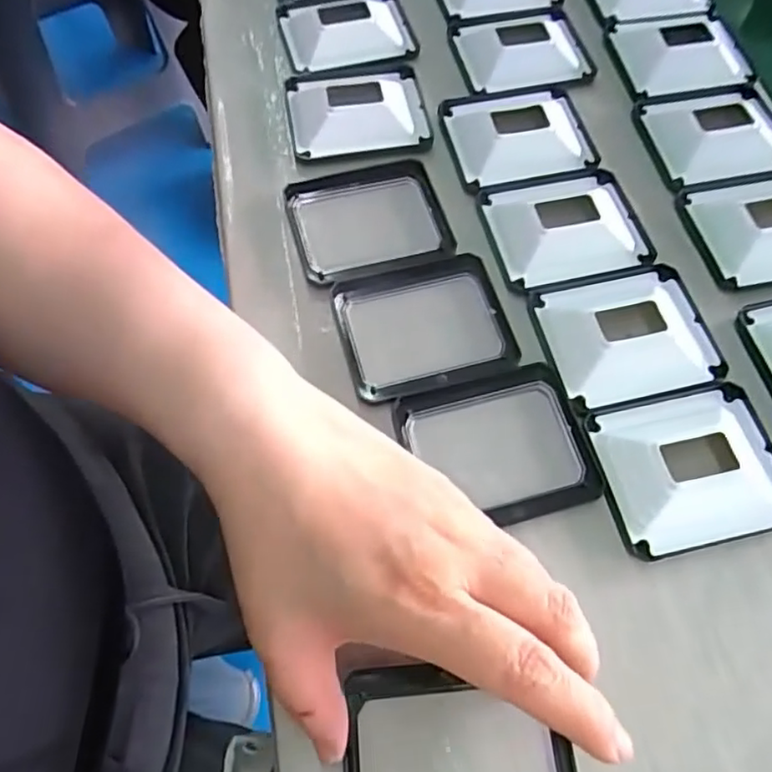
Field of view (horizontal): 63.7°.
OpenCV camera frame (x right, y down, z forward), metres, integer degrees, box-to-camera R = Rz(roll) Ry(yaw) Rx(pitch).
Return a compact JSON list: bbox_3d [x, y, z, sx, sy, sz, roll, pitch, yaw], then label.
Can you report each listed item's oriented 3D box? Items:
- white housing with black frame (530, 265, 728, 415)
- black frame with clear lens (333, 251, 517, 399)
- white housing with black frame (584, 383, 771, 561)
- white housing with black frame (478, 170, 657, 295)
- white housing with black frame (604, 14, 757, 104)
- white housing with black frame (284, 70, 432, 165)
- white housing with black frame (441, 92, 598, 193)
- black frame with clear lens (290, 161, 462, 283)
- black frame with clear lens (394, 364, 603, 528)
[{"bbox_3d":[0.119,-0.028,0.299,0.083,0.012,0.067,-12,65,-9],"label":"white housing with black frame"},{"bbox_3d":[0.019,-0.030,0.308,0.080,0.008,0.068,-13,65,-9],"label":"black frame with clear lens"},{"bbox_3d":[0.135,0.033,0.270,0.081,0.013,0.068,-11,64,-8],"label":"white housing with black frame"},{"bbox_3d":[0.096,-0.088,0.328,0.081,0.014,0.069,-12,65,-9],"label":"white housing with black frame"},{"bbox_3d":[0.187,-0.213,0.390,0.077,0.012,0.070,-6,64,-6],"label":"white housing with black frame"},{"bbox_3d":[-0.017,-0.165,0.366,0.080,0.017,0.074,-7,64,-6],"label":"white housing with black frame"},{"bbox_3d":[0.078,-0.149,0.359,0.078,0.015,0.071,-10,64,-8],"label":"white housing with black frame"},{"bbox_3d":[-0.009,-0.090,0.336,0.081,0.006,0.071,-15,65,-10],"label":"black frame with clear lens"},{"bbox_3d":[0.049,0.028,0.279,0.077,0.007,0.068,-13,65,-9],"label":"black frame with clear lens"}]

